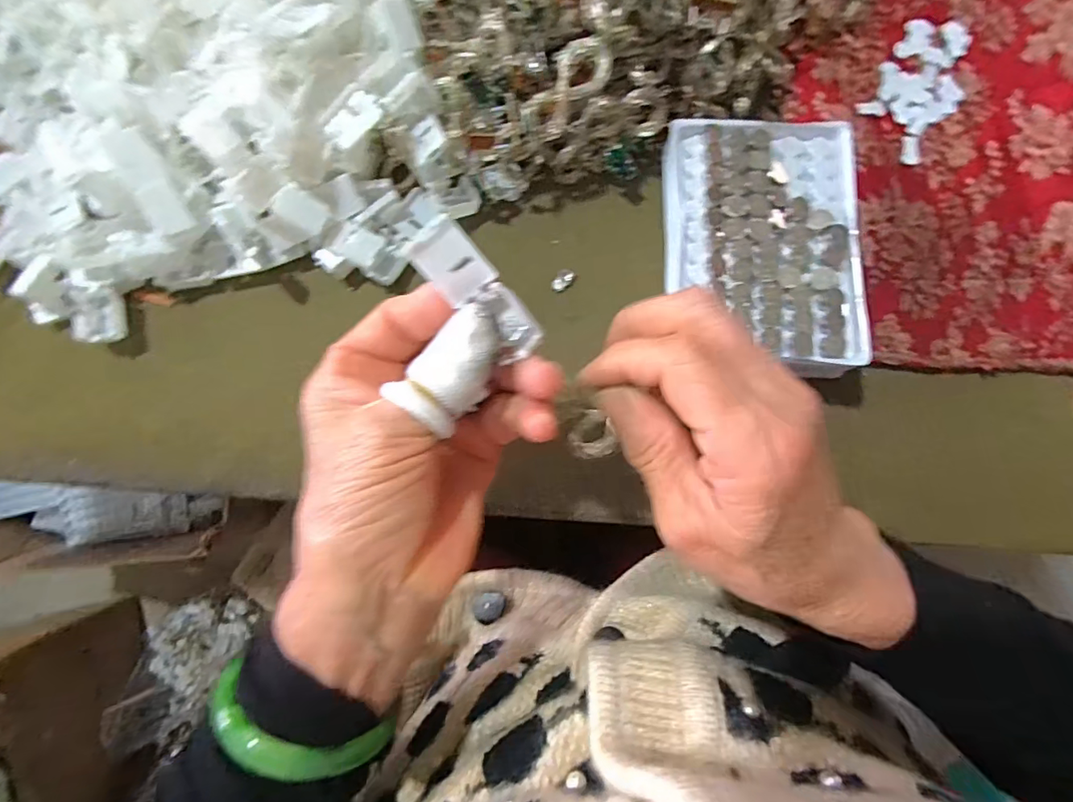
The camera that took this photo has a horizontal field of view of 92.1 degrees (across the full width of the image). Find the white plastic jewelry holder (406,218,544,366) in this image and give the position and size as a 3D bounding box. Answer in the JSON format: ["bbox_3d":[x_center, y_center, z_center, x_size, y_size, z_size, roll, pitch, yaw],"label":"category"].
[{"bbox_3d":[-0.019,-0.038,0.181,0.019,0.010,0.053,-44,95,1],"label":"white plastic jewelry holder"}]

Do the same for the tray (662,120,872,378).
[{"bbox_3d":[0.117,-0.079,0.266,0.093,0.015,0.129,-1,83,0],"label":"tray"}]

